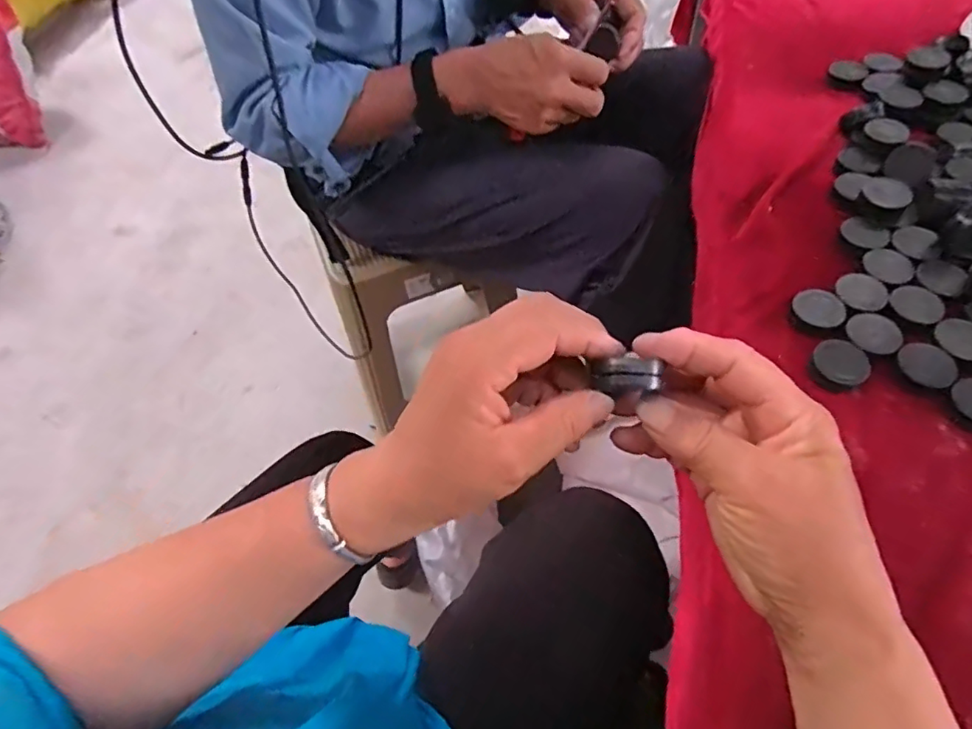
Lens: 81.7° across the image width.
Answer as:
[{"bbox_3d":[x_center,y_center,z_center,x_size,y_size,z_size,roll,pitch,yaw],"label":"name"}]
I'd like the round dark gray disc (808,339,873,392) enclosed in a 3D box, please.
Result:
[{"bbox_3d":[0.227,-0.001,0.359,0.032,0.005,0.034,-3,56,4],"label":"round dark gray disc"}]

